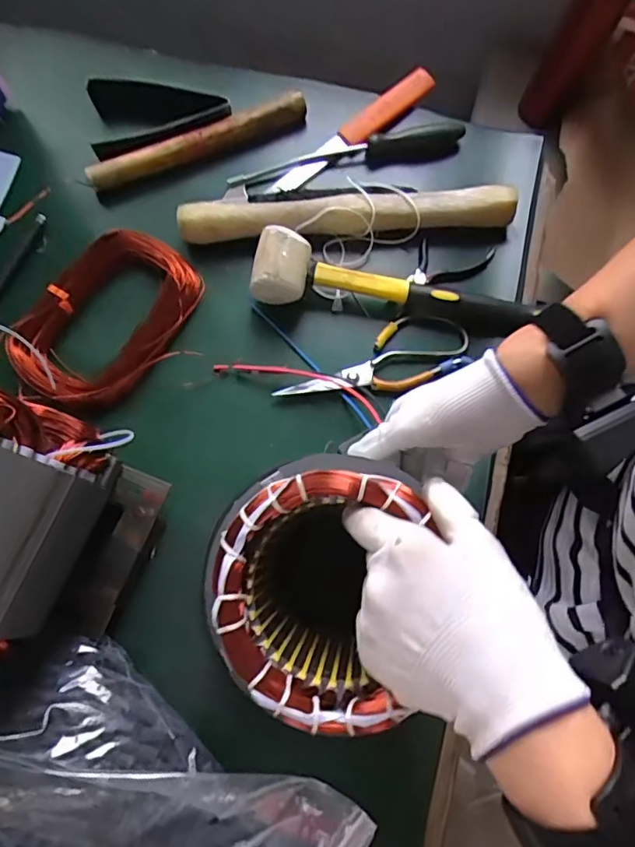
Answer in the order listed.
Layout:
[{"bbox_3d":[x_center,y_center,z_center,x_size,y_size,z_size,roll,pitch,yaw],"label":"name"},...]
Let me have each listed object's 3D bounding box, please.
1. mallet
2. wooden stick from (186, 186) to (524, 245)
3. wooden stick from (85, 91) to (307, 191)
[{"bbox_3d":[0.072,-0.133,0.483,0.263,0.047,0.068,6,76,0],"label":"mallet"},{"bbox_3d":[0.031,-0.203,0.506,0.320,0.025,0.031,-4,77,-2],"label":"wooden stick"},{"bbox_3d":[-0.121,-0.287,0.536,0.230,0.022,0.031,-25,78,-7],"label":"wooden stick"}]

